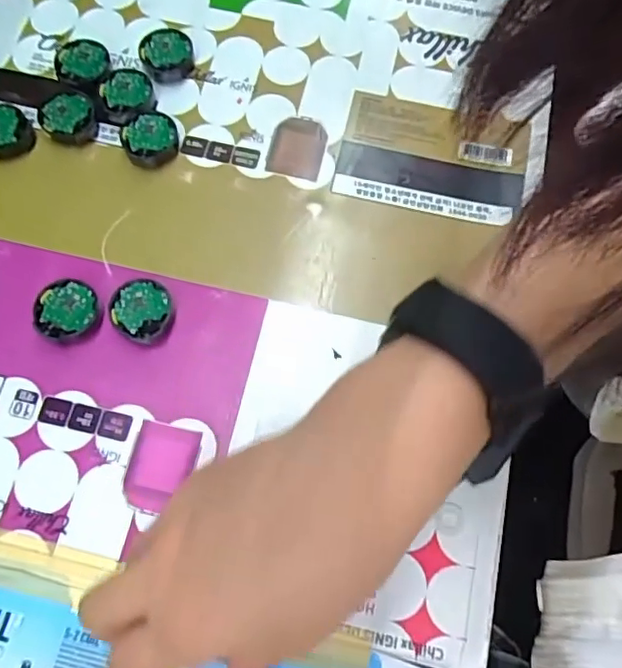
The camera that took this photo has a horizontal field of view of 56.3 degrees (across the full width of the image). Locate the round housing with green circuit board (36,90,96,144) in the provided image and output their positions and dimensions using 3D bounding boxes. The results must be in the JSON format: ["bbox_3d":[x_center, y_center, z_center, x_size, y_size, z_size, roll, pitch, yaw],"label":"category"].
[{"bbox_3d":[-0.132,-0.117,0.317,0.030,0.011,0.028,0,72,-1],"label":"round housing with green circuit board"}]

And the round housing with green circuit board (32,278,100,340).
[{"bbox_3d":[-0.117,-0.011,0.280,0.029,0.011,0.030,0,72,-1],"label":"round housing with green circuit board"}]

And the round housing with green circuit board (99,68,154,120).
[{"bbox_3d":[-0.101,-0.132,0.321,0.027,0.008,0.033,-24,74,-8],"label":"round housing with green circuit board"}]

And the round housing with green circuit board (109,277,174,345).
[{"bbox_3d":[-0.082,-0.011,0.281,0.029,0.011,0.030,0,72,-1],"label":"round housing with green circuit board"}]

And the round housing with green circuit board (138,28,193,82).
[{"bbox_3d":[-0.082,-0.158,0.332,0.029,0.010,0.029,0,72,-1],"label":"round housing with green circuit board"}]

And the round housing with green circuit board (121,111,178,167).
[{"bbox_3d":[-0.087,-0.105,0.314,0.029,0.011,0.030,0,72,-1],"label":"round housing with green circuit board"}]

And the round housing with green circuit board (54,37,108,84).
[{"bbox_3d":[-0.129,-0.152,0.329,0.030,0.010,0.033,0,72,-1],"label":"round housing with green circuit board"}]

